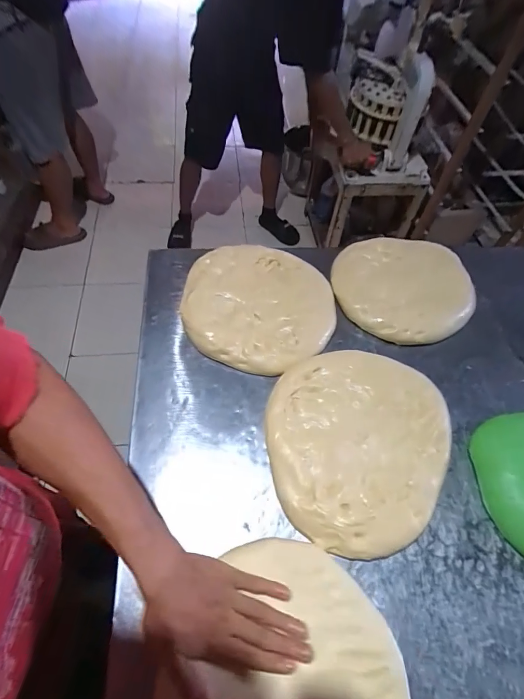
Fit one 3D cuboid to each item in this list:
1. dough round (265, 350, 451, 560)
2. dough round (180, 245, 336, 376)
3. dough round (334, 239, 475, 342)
[{"bbox_3d":[0.133,0.130,0.542,0.253,0.031,0.288,29,61,13],"label":"dough round"},{"bbox_3d":[-0.004,-0.081,0.664,0.262,0.030,0.258,2,59,-3],"label":"dough round"},{"bbox_3d":[0.269,-0.126,0.703,0.268,0.046,0.251,4,59,-2],"label":"dough round"}]

